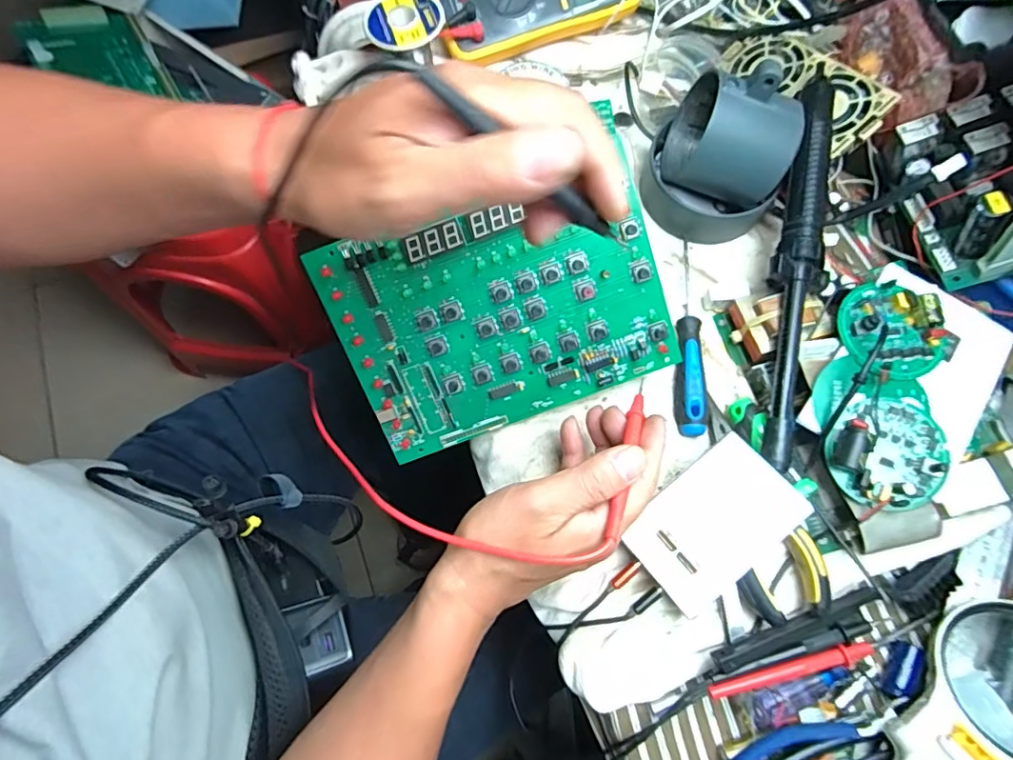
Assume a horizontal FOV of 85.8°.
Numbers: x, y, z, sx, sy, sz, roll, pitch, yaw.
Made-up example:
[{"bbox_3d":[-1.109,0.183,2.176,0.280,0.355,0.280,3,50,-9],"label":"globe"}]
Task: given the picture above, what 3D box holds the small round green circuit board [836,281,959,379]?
[{"bbox_3d":[0.266,-0.034,0.373,0.062,0.023,0.071,-36,77,-11],"label":"small round green circuit board"}]

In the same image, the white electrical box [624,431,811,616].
[{"bbox_3d":[0.132,0.091,0.352,0.104,0.024,0.066,-37,77,-11],"label":"white electrical box"}]

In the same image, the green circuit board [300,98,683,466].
[{"bbox_3d":[-0.004,-0.046,0.369,0.216,0.010,0.157,-21,108,3],"label":"green circuit board"}]

